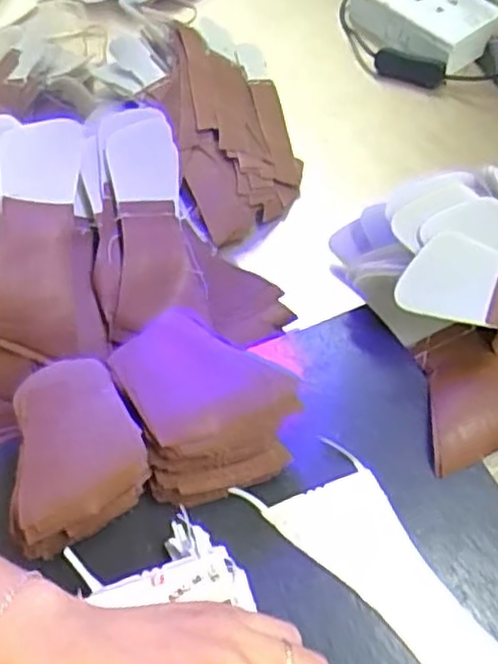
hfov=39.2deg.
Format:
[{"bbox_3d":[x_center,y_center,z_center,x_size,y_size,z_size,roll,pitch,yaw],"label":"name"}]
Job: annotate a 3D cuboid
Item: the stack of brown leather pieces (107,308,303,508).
[{"bbox_3d":[-0.022,0.039,0.385,0.084,0.064,0.092,-19,60,-10],"label":"stack of brown leather pieces"}]

